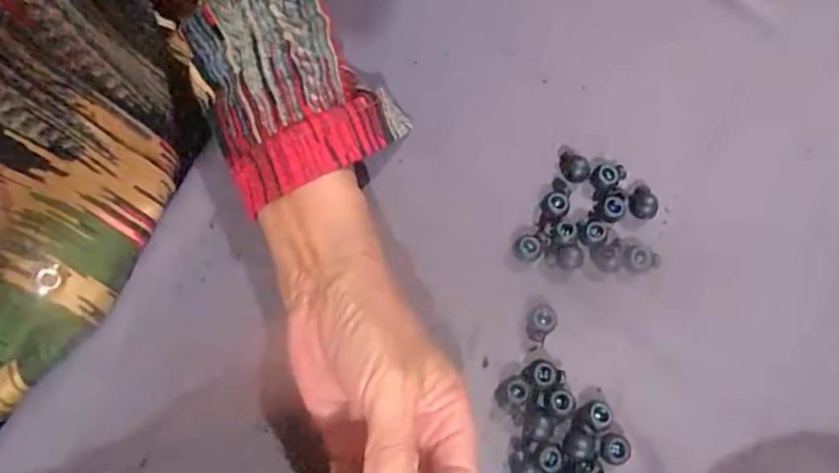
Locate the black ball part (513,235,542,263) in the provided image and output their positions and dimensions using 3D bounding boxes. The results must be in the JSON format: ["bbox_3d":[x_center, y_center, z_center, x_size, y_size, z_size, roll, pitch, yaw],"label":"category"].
[{"bbox_3d":[0.061,0.007,0.317,0.014,0.011,0.013,0,76,-1],"label":"black ball part"}]

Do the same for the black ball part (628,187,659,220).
[{"bbox_3d":[0.127,-0.018,0.323,0.016,0.010,0.014,42,79,9],"label":"black ball part"}]

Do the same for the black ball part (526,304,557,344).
[{"bbox_3d":[0.065,0.047,0.305,0.015,0.014,0.017,44,79,9],"label":"black ball part"}]

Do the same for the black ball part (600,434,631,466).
[{"bbox_3d":[0.099,0.109,0.291,0.013,0.015,0.015,14,76,3],"label":"black ball part"}]

